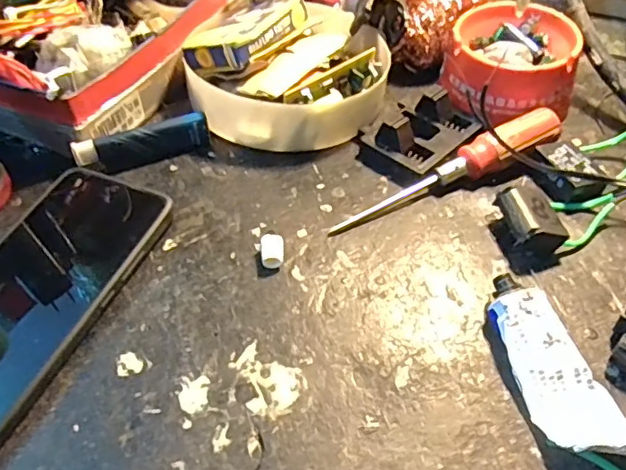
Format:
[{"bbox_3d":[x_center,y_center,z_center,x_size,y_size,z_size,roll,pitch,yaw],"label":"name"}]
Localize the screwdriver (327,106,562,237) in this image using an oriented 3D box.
[{"bbox_3d":[0.079,-0.036,0.332,0.150,0.023,0.021,-24,54,-16],"label":"screwdriver"}]

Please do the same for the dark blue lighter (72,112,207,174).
[{"bbox_3d":[-0.103,-0.055,0.356,0.080,0.025,0.010,-20,53,-13],"label":"dark blue lighter"}]

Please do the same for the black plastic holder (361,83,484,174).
[{"bbox_3d":[0.065,-0.069,0.361,0.056,0.022,0.064,36,61,27],"label":"black plastic holder"}]

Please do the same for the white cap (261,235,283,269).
[{"bbox_3d":[-0.021,0.009,0.305,0.012,0.011,0.016,-3,51,0],"label":"white cap"}]

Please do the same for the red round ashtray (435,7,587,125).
[{"bbox_3d":[0.129,-0.110,0.377,0.082,0.041,0.088,-1,51,2],"label":"red round ashtray"}]

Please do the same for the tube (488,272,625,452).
[{"bbox_3d":[0.105,0.059,0.255,0.036,0.021,0.088,-22,53,-14],"label":"tube"}]

